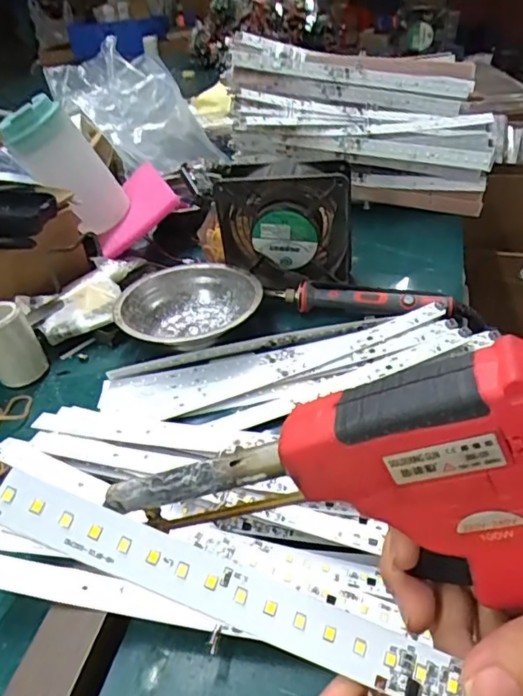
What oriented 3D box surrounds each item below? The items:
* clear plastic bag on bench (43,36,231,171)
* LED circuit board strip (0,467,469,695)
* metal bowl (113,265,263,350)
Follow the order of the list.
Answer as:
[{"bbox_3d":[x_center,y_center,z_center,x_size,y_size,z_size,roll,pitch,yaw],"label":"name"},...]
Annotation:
[{"bbox_3d":[-0.190,-0.352,0.817,0.184,0.138,0.191,-25,41,-22],"label":"clear plastic bag on bench"},{"bbox_3d":[0.046,0.098,0.167,0.275,0.010,0.018,22,42,4],"label":"LED circuit board strip"},{"bbox_3d":[-0.062,-0.033,0.491,0.122,0.034,0.117,-3,37,3],"label":"metal bowl"}]

